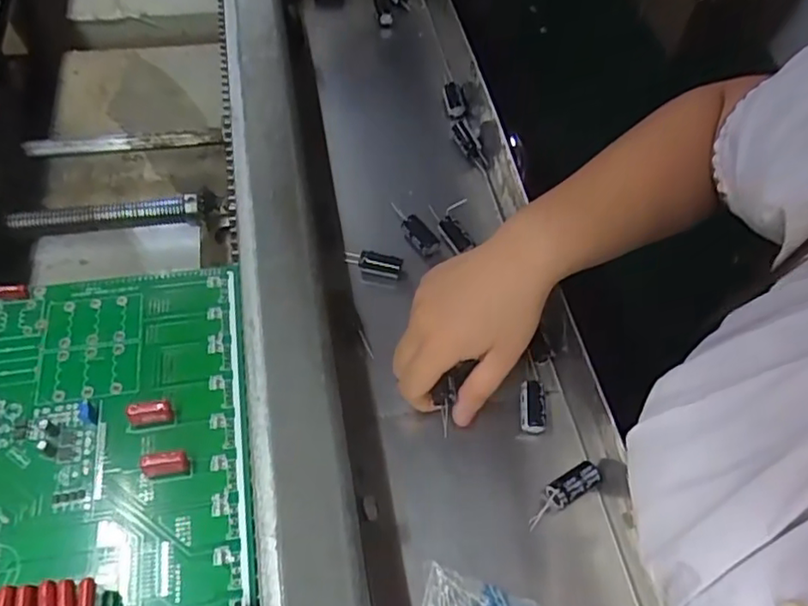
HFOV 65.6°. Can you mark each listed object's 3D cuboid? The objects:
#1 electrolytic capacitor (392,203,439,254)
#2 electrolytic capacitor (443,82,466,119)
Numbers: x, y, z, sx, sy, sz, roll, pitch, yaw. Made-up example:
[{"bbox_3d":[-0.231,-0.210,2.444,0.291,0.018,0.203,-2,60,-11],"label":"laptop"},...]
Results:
[{"bbox_3d":[0.005,-0.058,0.475,0.015,0.011,0.054,-30,65,-21],"label":"electrolytic capacitor"},{"bbox_3d":[0.043,-0.179,0.552,0.015,0.011,0.037,-7,59,-8],"label":"electrolytic capacitor"}]

